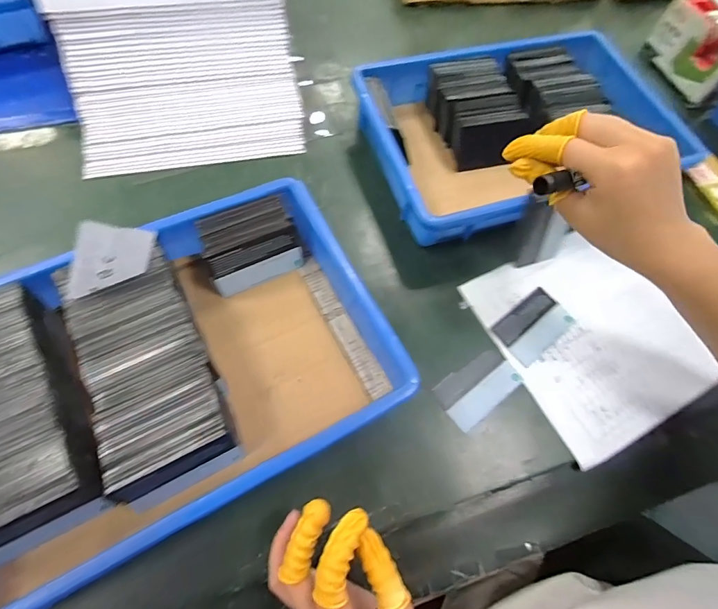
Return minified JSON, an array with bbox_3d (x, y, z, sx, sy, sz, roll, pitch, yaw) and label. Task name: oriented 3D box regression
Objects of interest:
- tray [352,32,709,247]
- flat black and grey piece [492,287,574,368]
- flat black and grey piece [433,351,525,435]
[{"bbox_3d":[0.191,-0.215,0.480,0.355,0.064,0.246,-15,68,-12],"label":"tray"},{"bbox_3d":[0.186,0.021,0.408,0.083,0.009,0.051,-36,74,-19],"label":"flat black and grey piece"},{"bbox_3d":[0.117,0.081,0.379,0.081,0.009,0.048,-34,73,-18],"label":"flat black and grey piece"}]

